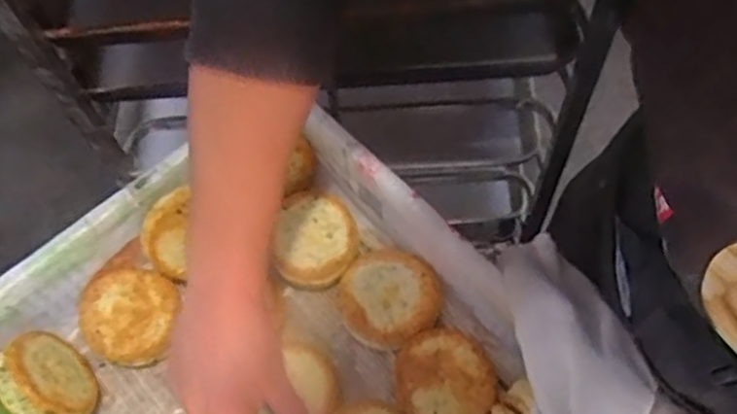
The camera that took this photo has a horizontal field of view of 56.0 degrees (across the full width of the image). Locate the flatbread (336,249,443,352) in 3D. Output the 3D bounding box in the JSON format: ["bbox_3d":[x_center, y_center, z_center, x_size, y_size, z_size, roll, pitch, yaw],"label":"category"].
[{"bbox_3d":[0.020,0.089,0.688,0.097,0.025,0.093,13,63,10],"label":"flatbread"}]

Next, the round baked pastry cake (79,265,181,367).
[{"bbox_3d":[-0.240,0.106,0.689,0.089,0.025,0.095,-1,62,3],"label":"round baked pastry cake"}]

